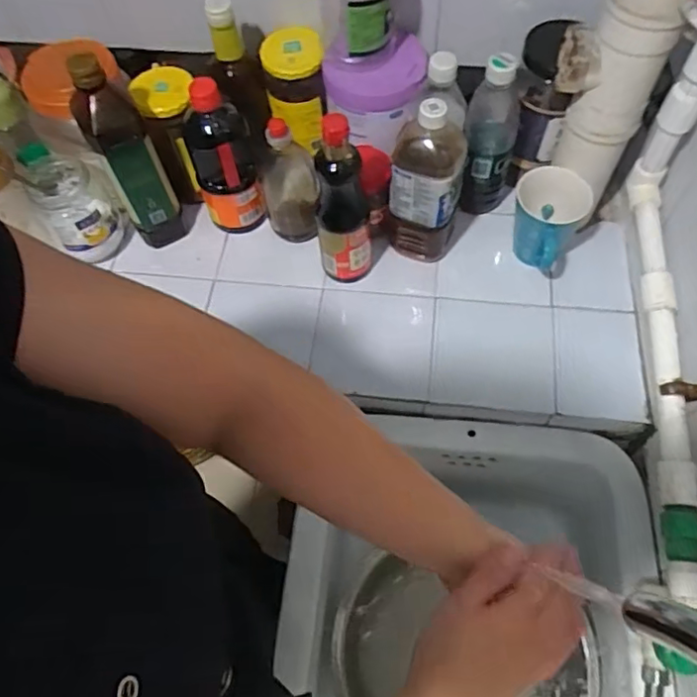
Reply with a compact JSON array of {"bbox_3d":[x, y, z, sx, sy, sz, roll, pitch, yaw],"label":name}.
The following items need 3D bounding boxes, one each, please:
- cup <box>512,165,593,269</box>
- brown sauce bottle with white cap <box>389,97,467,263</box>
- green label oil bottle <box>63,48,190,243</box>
[{"bbox_3d":[0.246,-0.152,0.758,0.087,0.124,0.115,18,64,12],"label":"cup"},{"bbox_3d":[0.095,-0.199,0.733,0.080,0.229,0.074,11,63,8],"label":"brown sauce bottle with white cap"},{"bbox_3d":[-0.276,-0.241,0.744,0.067,0.261,0.080,-27,64,-11],"label":"green label oil bottle"}]

